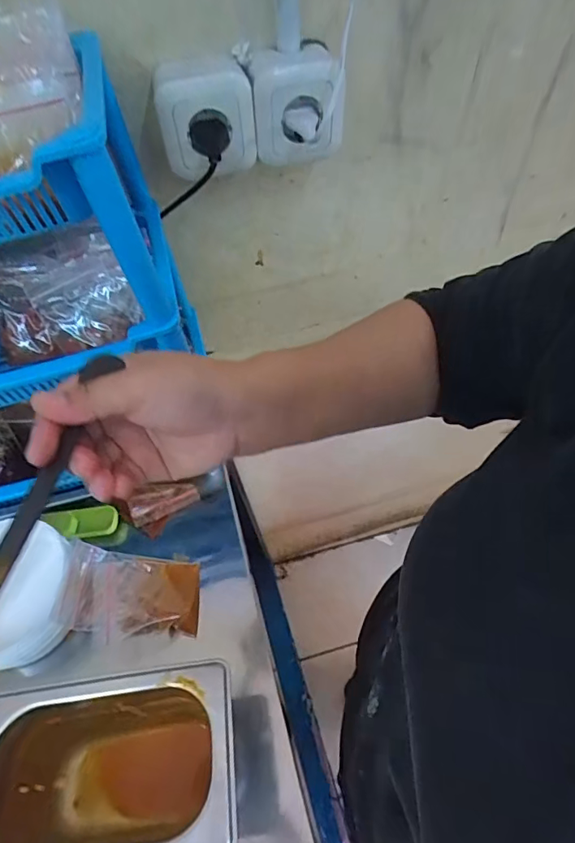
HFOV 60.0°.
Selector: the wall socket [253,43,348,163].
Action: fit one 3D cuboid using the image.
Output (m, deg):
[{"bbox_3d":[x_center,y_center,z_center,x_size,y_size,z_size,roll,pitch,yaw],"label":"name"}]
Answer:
[{"bbox_3d":[0.010,-0.270,0.435,0.075,0.079,0.048,5,55,9],"label":"wall socket"}]

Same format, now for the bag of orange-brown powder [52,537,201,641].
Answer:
[{"bbox_3d":[-0.145,0.160,0.466,0.123,0.021,0.073,12,49,-7],"label":"bag of orange-brown powder"}]

